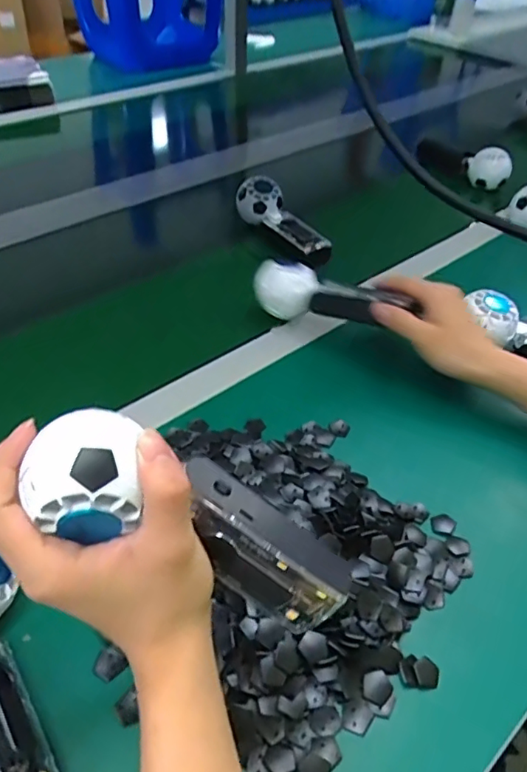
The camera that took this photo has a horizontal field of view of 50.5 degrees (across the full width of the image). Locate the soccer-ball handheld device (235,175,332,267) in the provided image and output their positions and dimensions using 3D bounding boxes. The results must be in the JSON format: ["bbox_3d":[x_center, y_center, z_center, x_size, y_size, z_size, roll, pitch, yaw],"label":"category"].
[{"bbox_3d":[0.028,-0.227,0.763,0.048,0.060,0.159,-27,51,-27],"label":"soccer-ball handheld device"}]

